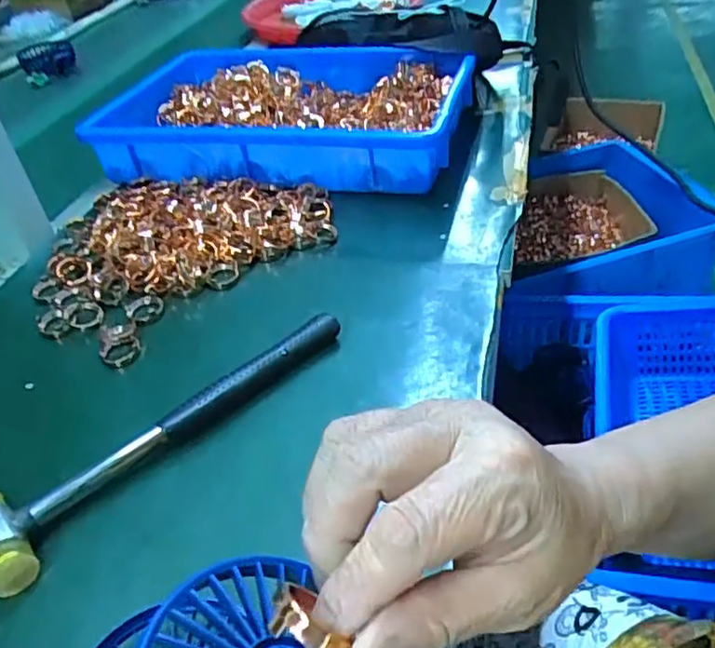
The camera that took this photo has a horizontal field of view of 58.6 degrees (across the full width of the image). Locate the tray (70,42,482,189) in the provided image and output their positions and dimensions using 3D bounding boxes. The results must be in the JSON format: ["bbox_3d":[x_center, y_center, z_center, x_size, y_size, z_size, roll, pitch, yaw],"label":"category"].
[{"bbox_3d":[-0.071,-0.217,0.661,0.350,0.065,0.226,5,42,13],"label":"tray"}]

